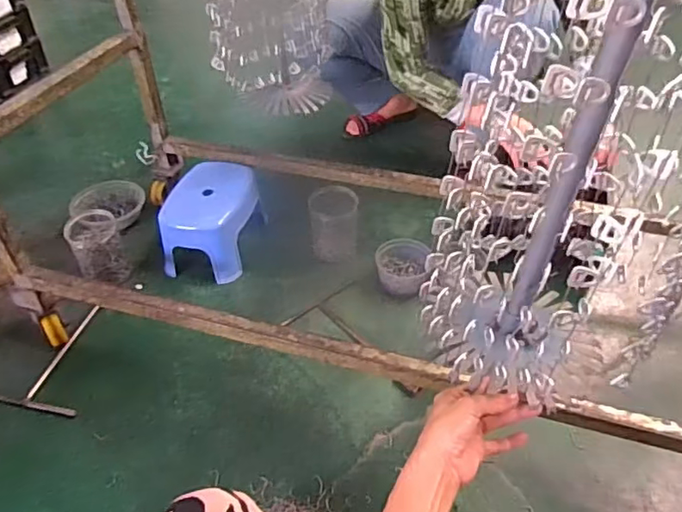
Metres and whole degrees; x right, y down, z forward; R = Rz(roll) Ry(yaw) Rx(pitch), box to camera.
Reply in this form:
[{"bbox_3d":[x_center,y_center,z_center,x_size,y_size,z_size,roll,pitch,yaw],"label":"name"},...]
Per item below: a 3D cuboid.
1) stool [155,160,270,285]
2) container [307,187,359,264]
[{"bbox_3d":[-0.272,-0.072,1.214,0.179,0.157,0.222,5,44,7],"label":"stool"},{"bbox_3d":[-0.012,-0.055,1.165,0.095,0.143,0.097,-3,43,-1],"label":"container"}]

